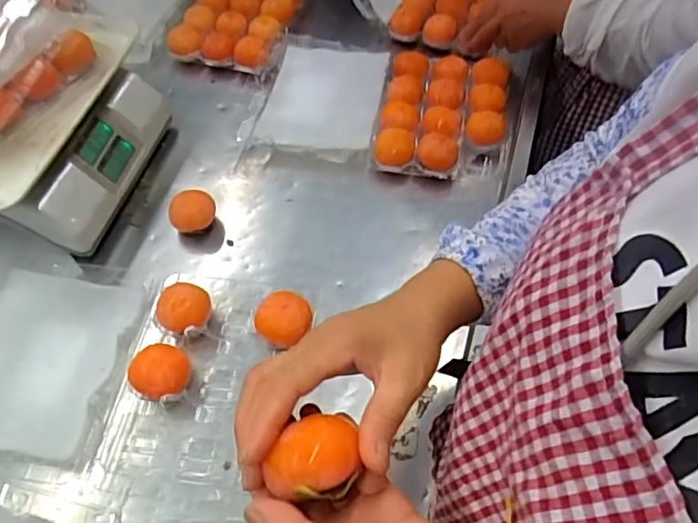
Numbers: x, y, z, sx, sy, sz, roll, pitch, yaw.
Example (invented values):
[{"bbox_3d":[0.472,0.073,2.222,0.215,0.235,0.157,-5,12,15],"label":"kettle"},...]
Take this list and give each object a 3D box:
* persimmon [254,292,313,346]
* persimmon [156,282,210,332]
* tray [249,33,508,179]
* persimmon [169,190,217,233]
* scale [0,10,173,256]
[{"bbox_3d":[-0.068,0.060,0.572,0.054,0.053,0.049,-23,59,-13],"label":"persimmon"},{"bbox_3d":[-0.171,0.051,0.586,0.052,0.043,0.045,-18,58,-10],"label":"persimmon"},{"bbox_3d":[0.043,-0.205,0.751,0.329,0.058,0.211,10,57,8],"label":"tray"},{"bbox_3d":[-0.182,-0.056,0.663,0.053,0.042,0.046,-4,56,-1],"label":"persimmon"},{"bbox_3d":[-0.390,-0.156,0.682,0.254,0.130,0.294,11,57,9],"label":"scale"}]

